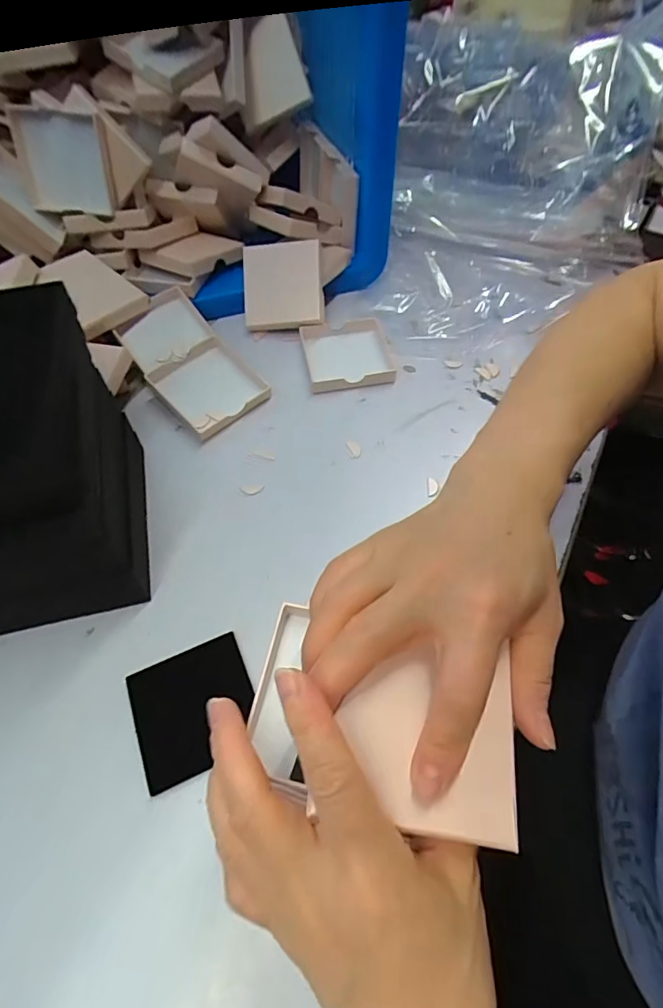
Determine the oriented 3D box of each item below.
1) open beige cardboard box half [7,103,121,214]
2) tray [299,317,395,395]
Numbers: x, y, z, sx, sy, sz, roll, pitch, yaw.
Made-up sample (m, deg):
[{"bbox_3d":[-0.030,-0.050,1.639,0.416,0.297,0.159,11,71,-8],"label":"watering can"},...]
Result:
[{"bbox_3d":[-0.244,-0.309,0.437,0.080,0.077,0.017,3,33,-1],"label":"open beige cardboard box half"},{"bbox_3d":[0.017,-0.146,0.464,0.083,0.018,0.087,-10,57,-6],"label":"tray"}]

